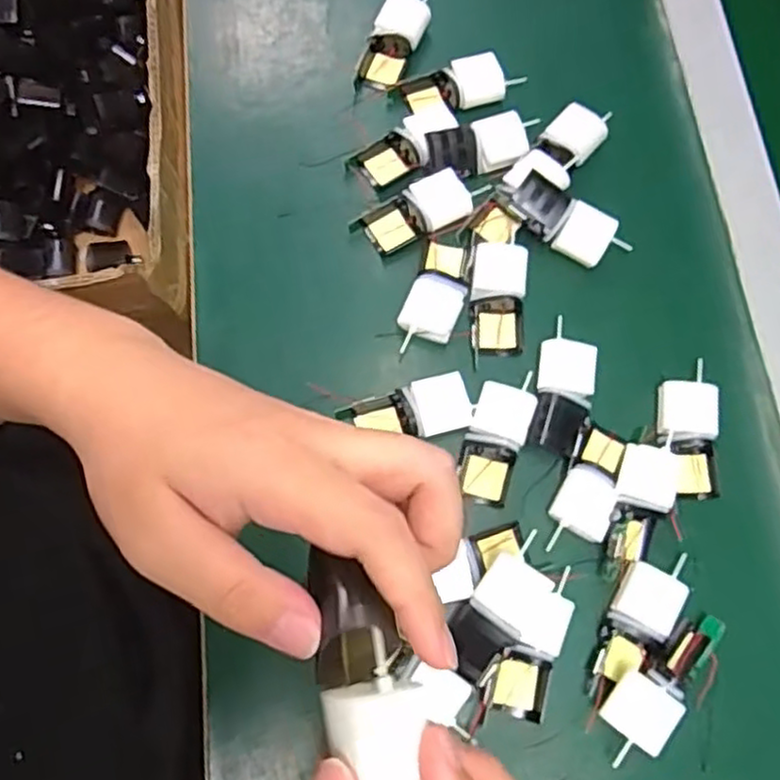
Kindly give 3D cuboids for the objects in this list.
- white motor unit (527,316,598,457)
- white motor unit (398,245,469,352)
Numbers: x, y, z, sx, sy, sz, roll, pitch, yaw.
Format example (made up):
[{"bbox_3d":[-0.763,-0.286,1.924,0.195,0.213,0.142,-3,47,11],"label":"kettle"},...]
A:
[{"bbox_3d":[0.117,-0.001,0.474,0.039,0.015,0.087,14,73,3],"label":"white motor unit"},{"bbox_3d":[0.033,-0.067,0.496,0.038,0.019,0.085,20,74,5],"label":"white motor unit"}]

